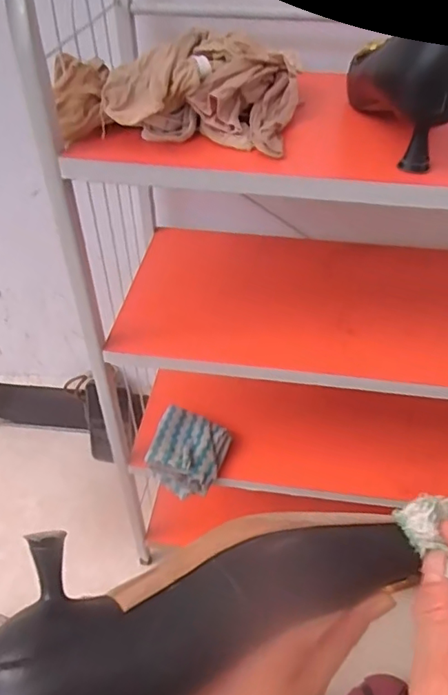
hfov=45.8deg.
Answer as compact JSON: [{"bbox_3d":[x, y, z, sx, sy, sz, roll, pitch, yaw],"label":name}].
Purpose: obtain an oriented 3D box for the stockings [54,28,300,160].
[{"bbox_3d":[-0.033,-0.202,0.415,0.178,0.049,0.134,4,44,4],"label":"stockings"}]

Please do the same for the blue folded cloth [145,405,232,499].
[{"bbox_3d":[-0.045,0.129,0.655,0.092,0.039,0.093,15,46,15],"label":"blue folded cloth"}]

